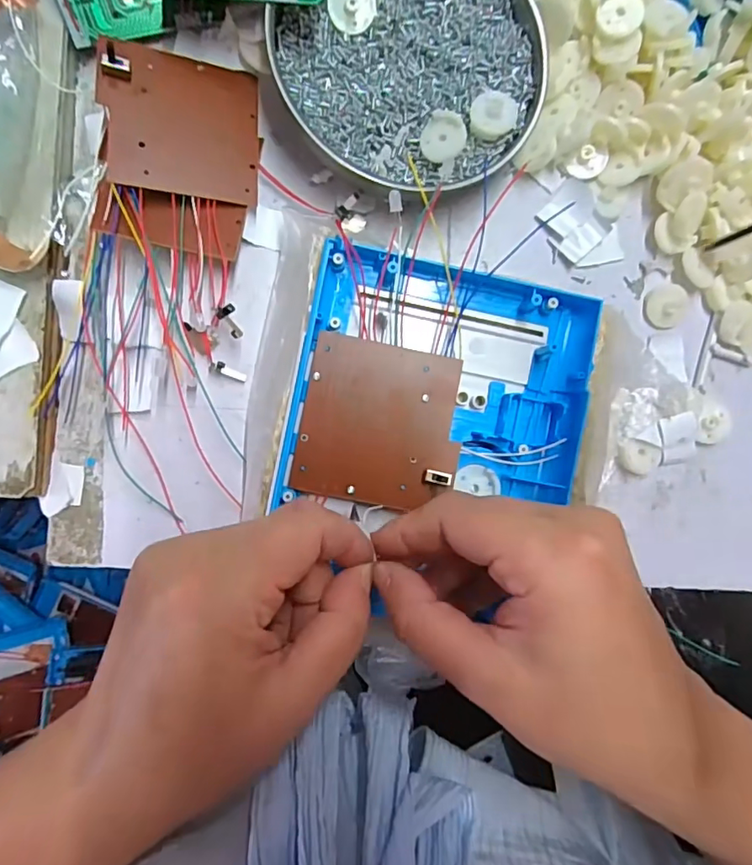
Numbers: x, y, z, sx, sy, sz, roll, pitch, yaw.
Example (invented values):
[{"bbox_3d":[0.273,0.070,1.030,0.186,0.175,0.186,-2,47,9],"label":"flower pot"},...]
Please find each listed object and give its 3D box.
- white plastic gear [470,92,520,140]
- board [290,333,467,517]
[{"bbox_3d":[0.058,-0.157,0.264,0.023,0.008,0.021,0,91,-5],"label":"white plastic gear"},{"bbox_3d":[0.003,-0.004,0.243,0.071,0.004,0.072,11,87,-2],"label":"board"}]

